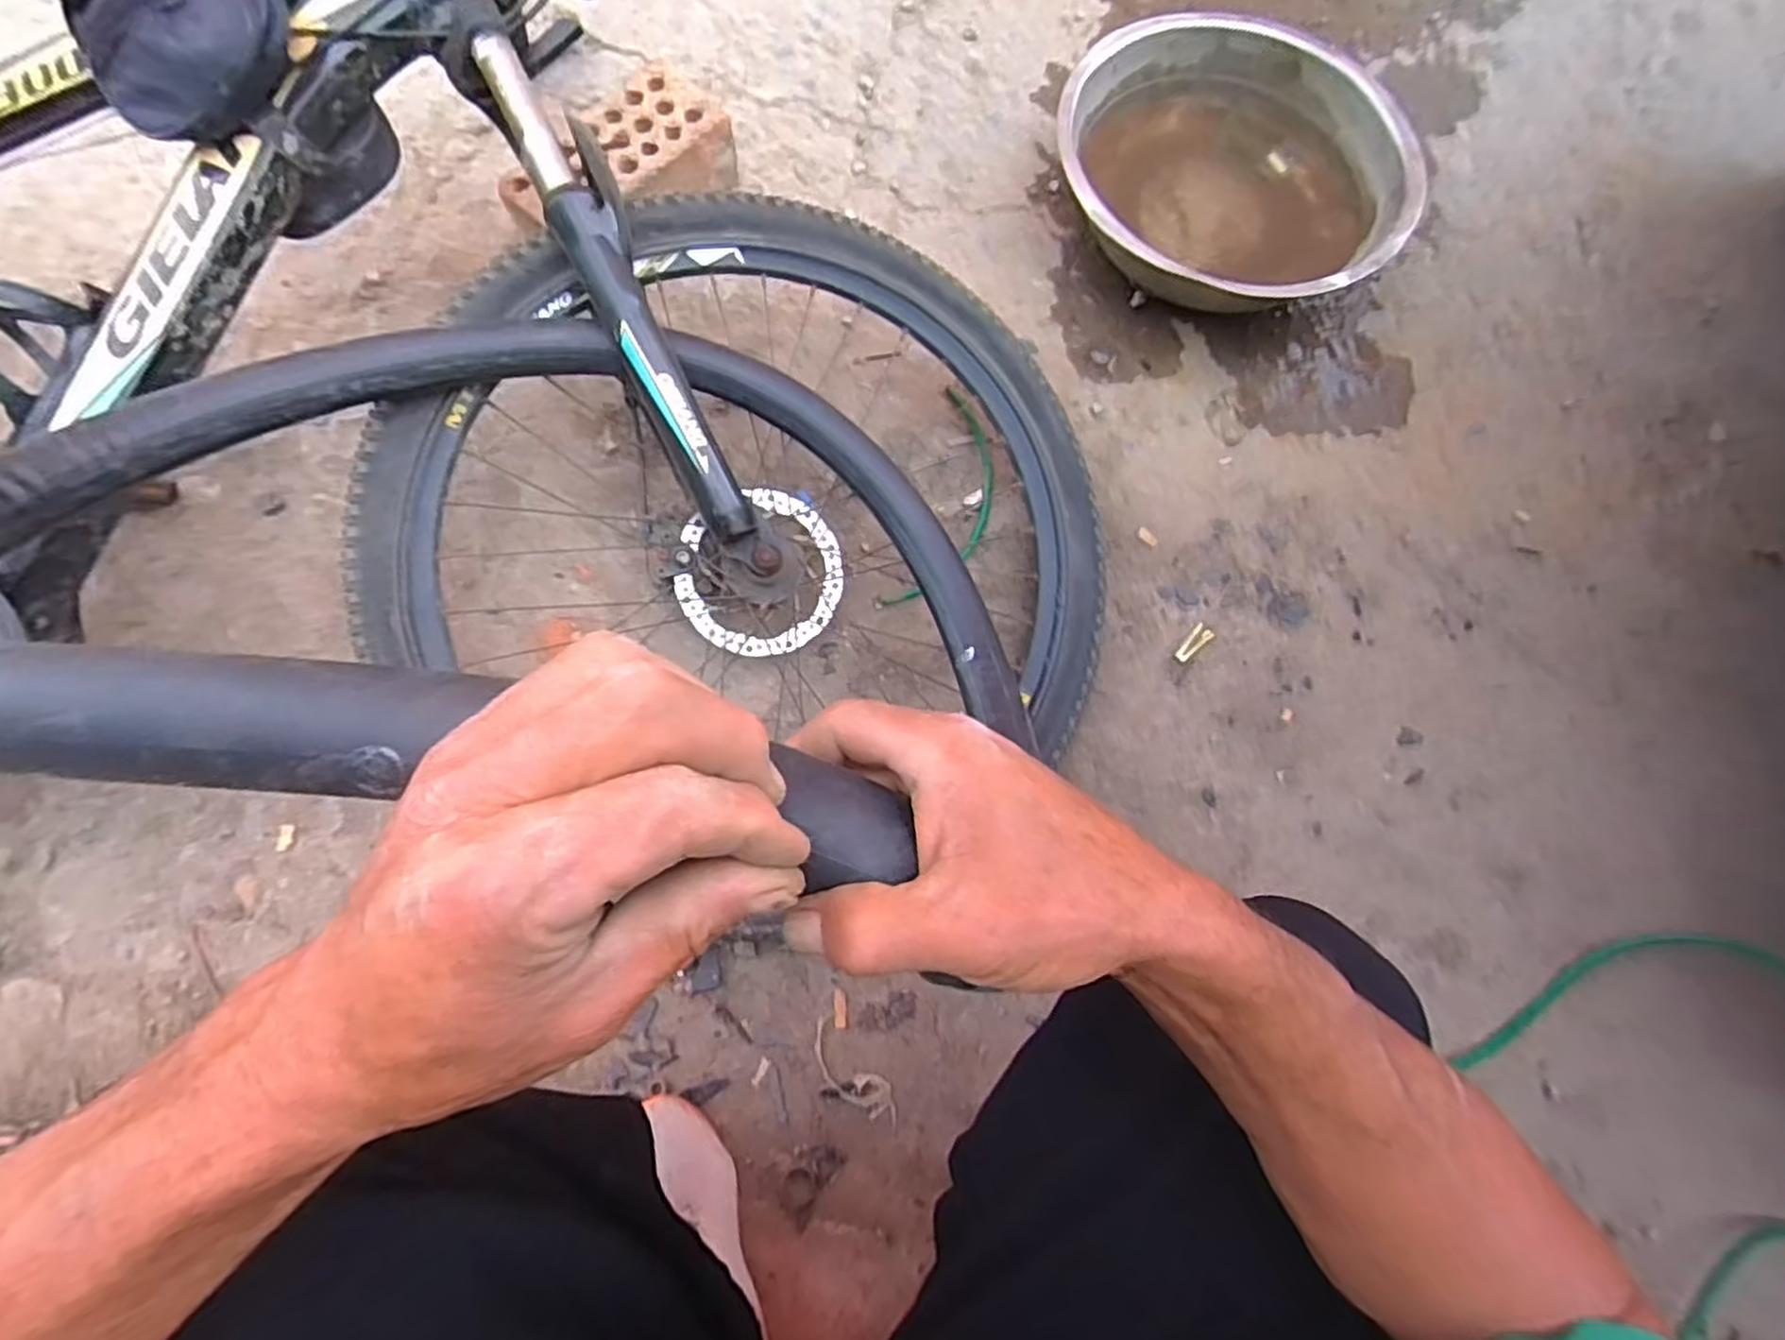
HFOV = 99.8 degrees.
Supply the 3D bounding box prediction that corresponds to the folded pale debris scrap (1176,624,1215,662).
[{"bbox_3d":[0.308,-0.026,0.770,0.019,0.011,0.043,43,92,10],"label":"folded pale debris scrap"}]

